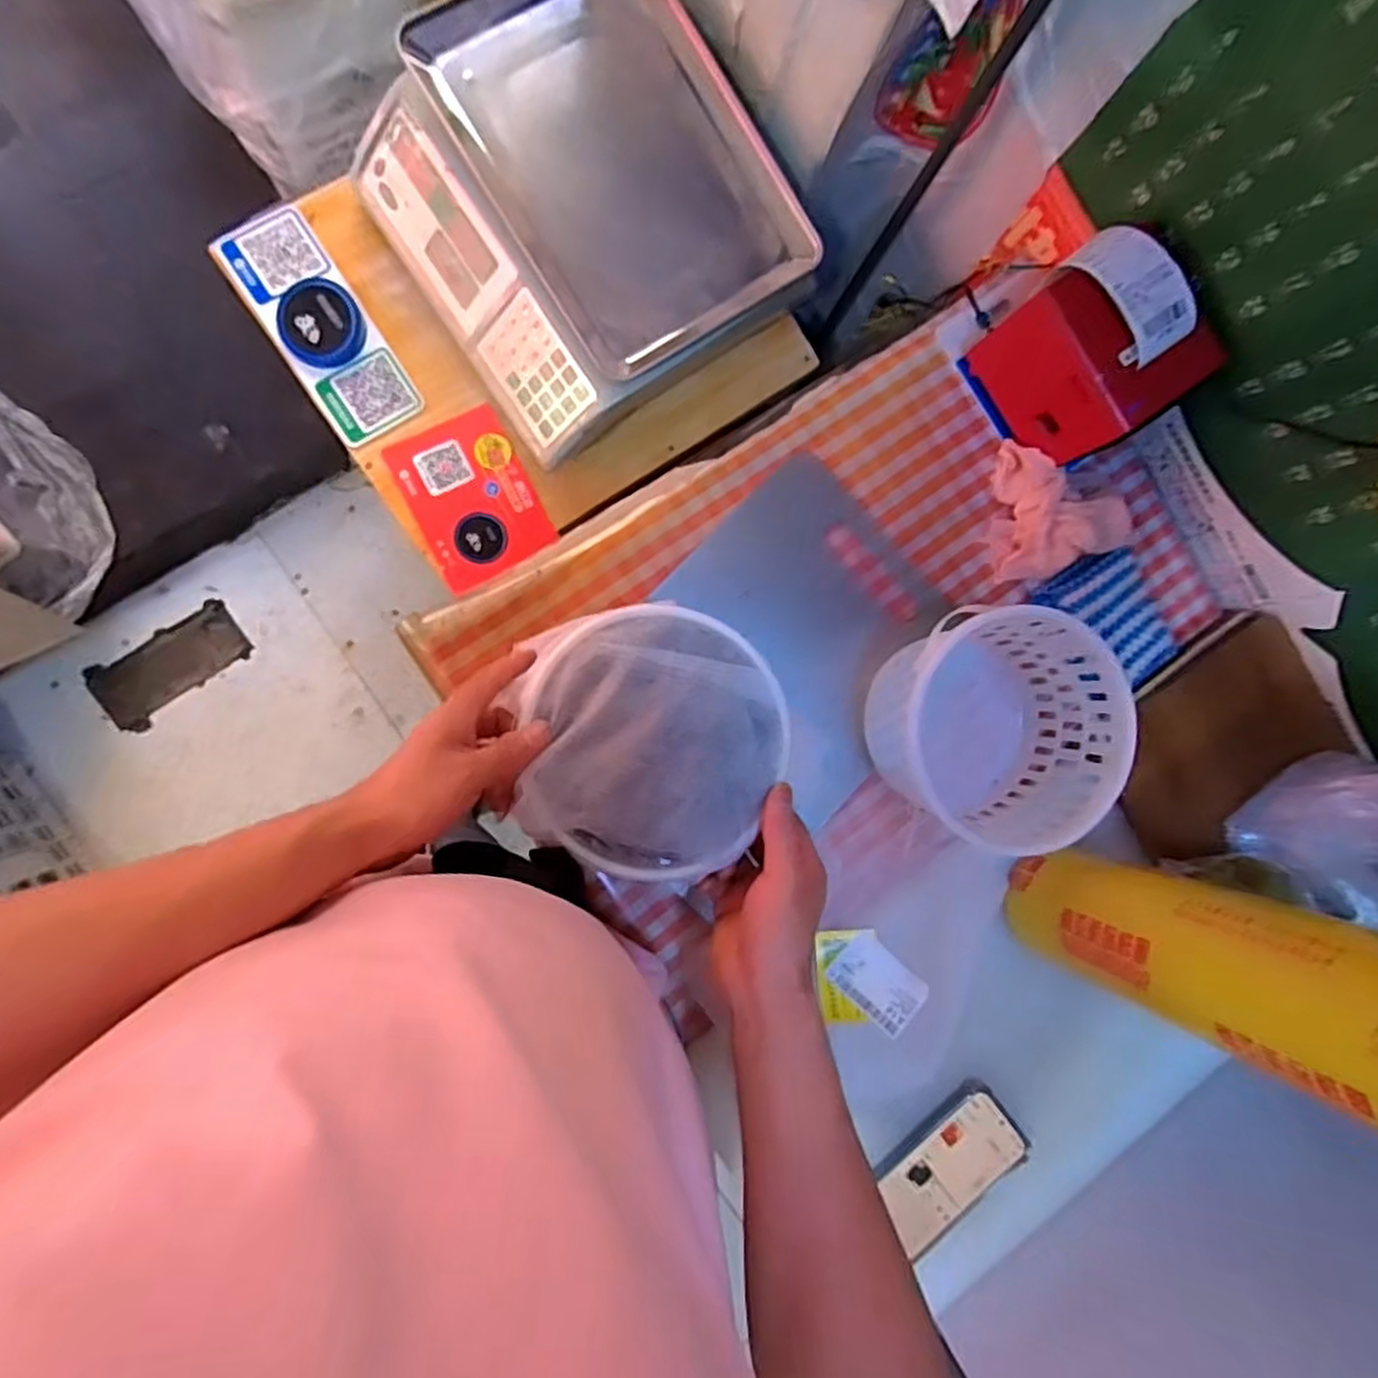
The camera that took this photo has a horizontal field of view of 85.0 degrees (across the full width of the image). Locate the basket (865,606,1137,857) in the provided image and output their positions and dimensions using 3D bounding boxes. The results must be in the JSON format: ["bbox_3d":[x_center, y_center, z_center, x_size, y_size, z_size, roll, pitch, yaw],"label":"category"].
[{"bbox_3d":[0.233,0.029,0.589,0.170,0.108,0.169,8,88,-9],"label":"basket"}]

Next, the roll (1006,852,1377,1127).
[{"bbox_3d":[0.338,0.172,0.443,0.106,0.320,0.090,13,87,-9],"label":"roll"}]

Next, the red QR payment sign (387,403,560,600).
[{"bbox_3d":[-0.216,-0.189,0.747,0.118,0.011,0.151,-29,93,-9],"label":"red QR payment sign"}]

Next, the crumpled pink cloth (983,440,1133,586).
[{"bbox_3d":[0.311,-0.161,0.647,0.118,0.041,0.119,-19,92,-9],"label":"crumpled pink cloth"}]

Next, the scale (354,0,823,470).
[{"bbox_3d":[-0.098,-0.451,0.688,0.326,0.113,0.356,-35,94,-8],"label":"scale"}]

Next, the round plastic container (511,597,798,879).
[{"bbox_3d":[-0.022,0.034,0.479,0.169,0.035,0.168,17,86,-9],"label":"round plastic container"}]

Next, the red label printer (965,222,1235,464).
[{"bbox_3d":[0.321,-0.270,0.599,0.119,0.121,0.133,-40,95,-8],"label":"red label printer"}]

